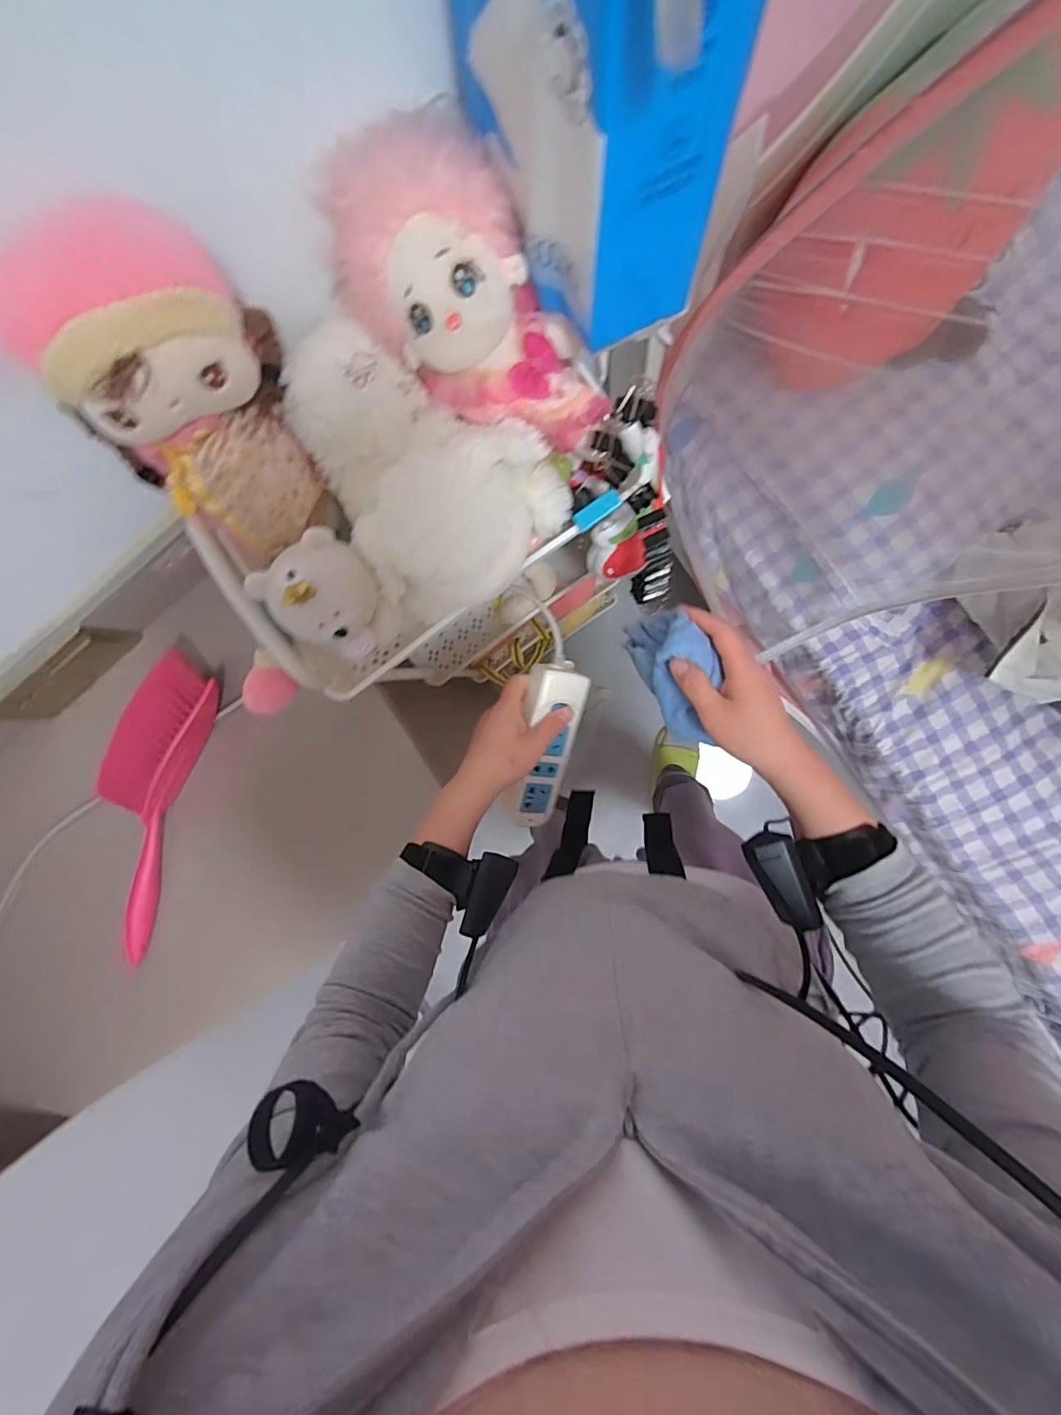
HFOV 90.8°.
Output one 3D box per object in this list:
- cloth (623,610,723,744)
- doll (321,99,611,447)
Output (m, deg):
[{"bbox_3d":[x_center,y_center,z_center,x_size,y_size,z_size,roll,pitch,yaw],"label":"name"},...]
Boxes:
[{"bbox_3d":[0.125,-0.025,0.440,0.054,0.074,0.115,-26,87,9],"label":"cloth"},{"bbox_3d":[-0.049,-0.304,0.417,0.141,0.105,0.240,-21,132,30],"label":"doll"}]

